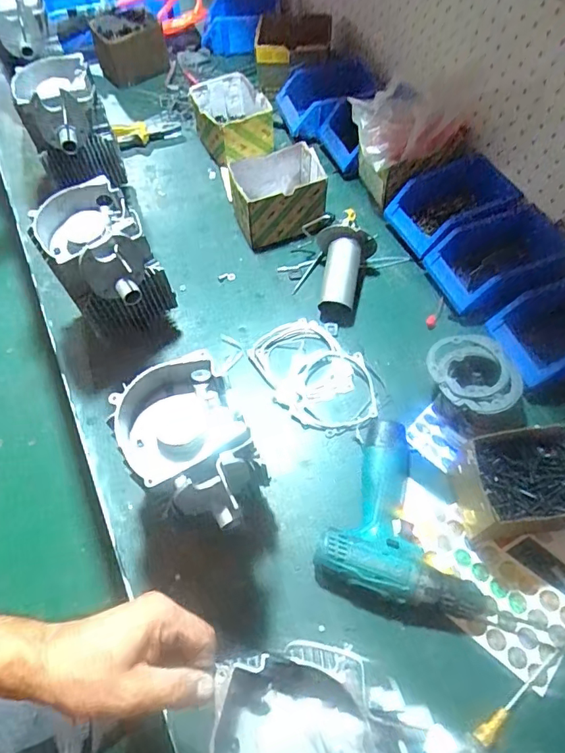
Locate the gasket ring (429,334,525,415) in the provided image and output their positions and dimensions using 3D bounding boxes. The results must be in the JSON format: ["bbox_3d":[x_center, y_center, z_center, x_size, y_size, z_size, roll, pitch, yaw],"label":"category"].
[{"bbox_3d":[0.247,-0.006,0.632,0.103,0.013,0.118,-14,61,-7],"label":"gasket ring"}]

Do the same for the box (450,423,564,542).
[{"bbox_3d":[0.278,0.129,0.570,0.150,0.087,0.115,-8,61,-4],"label":"box"}]

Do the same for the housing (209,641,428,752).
[{"bbox_3d":[0.020,0.259,0.347,0.136,0.039,0.116,0,60,1],"label":"housing"}]

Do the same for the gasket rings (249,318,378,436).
[{"bbox_3d":[0.048,-0.003,0.697,0.128,0.010,0.196,-36,66,-18],"label":"gasket rings"}]

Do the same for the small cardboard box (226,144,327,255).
[{"bbox_3d":[-0.001,-0.309,0.840,0.160,0.109,0.142,-13,61,-6],"label":"small cardboard box"}]

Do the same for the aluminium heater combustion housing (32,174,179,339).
[{"bbox_3d":[-0.231,-0.135,0.664,0.120,0.180,0.164,-39,67,-19],"label":"aluminium heater combustion housing"}]

